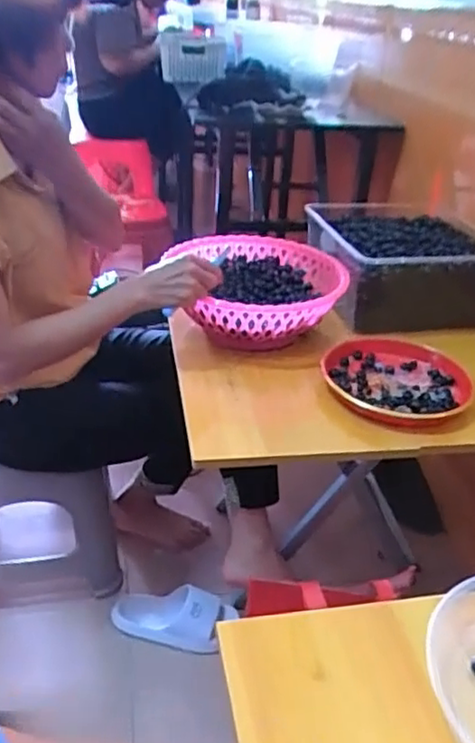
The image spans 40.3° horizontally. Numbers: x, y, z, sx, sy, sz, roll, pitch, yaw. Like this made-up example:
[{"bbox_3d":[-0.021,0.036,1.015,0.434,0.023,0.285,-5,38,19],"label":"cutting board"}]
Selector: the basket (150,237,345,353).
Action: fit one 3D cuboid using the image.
[{"bbox_3d":[0.040,-0.131,1.100,0.296,0.101,0.298,-8,33,-17],"label":"basket"}]

